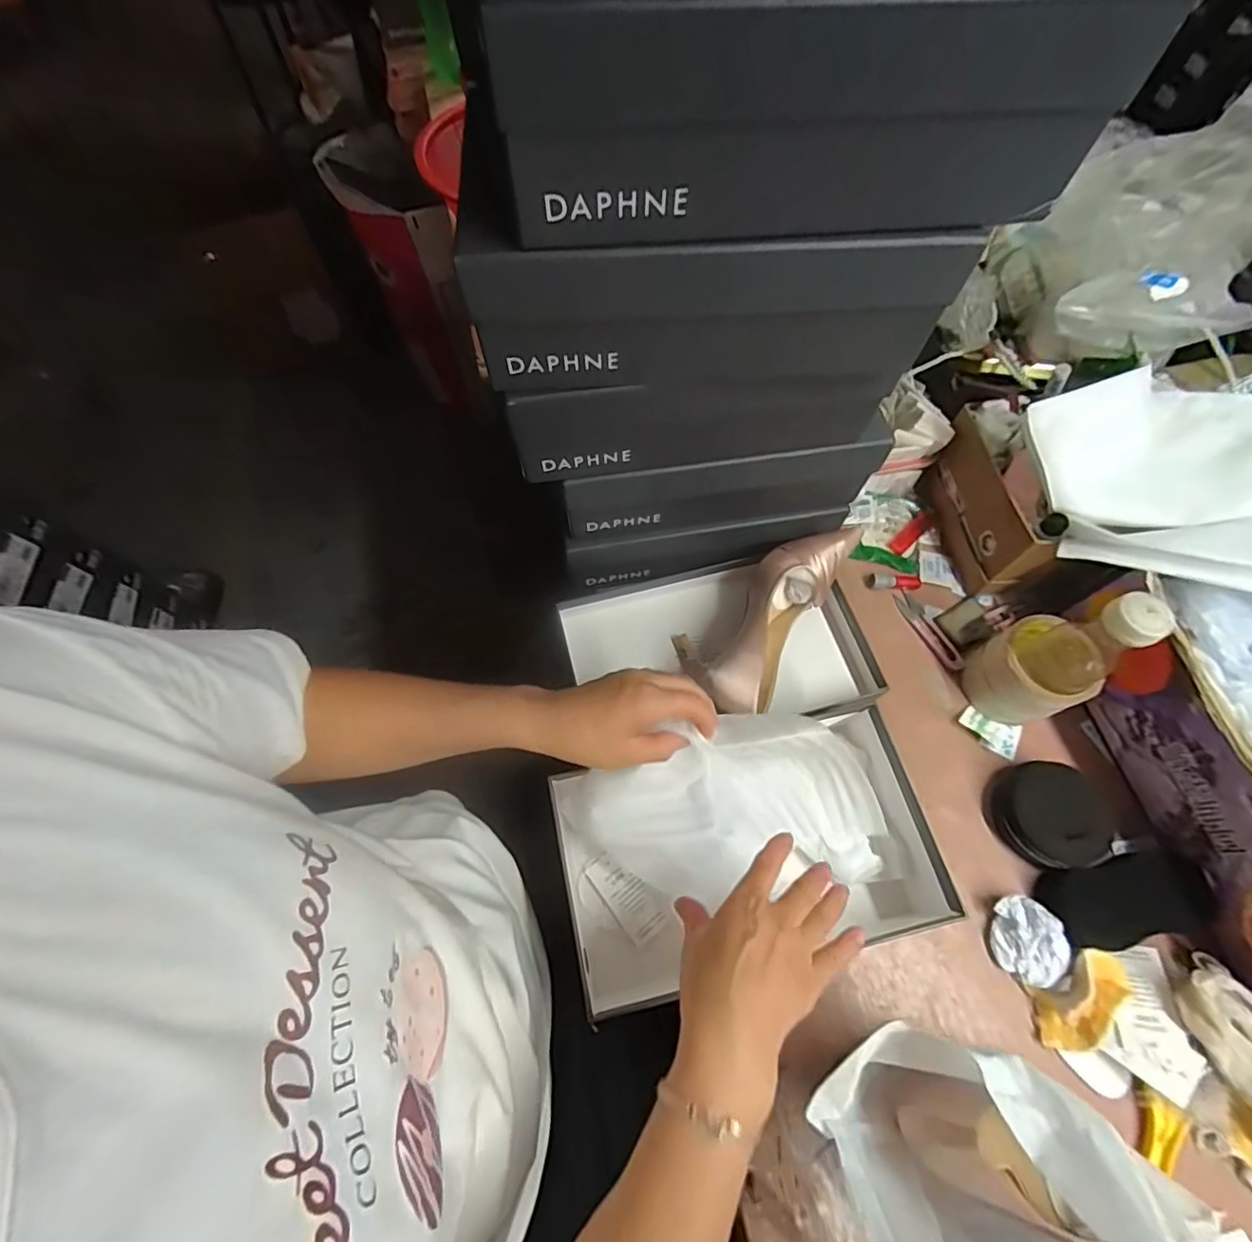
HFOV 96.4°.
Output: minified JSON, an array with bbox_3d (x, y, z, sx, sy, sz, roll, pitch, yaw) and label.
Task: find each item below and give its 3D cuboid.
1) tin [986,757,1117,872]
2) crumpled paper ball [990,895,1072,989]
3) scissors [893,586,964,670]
[{"bbox_3d":[0.397,0.181,0.524,0.085,0.042,0.094,-36,70,-14],"label":"tin"},{"bbox_3d":[0.351,0.278,0.486,0.052,0.034,0.065,9,66,5],"label":"crumpled paper ball"},{"bbox_3d":[0.337,0.010,0.624,0.024,0.012,0.101,-27,68,-11],"label":"scissors"}]

